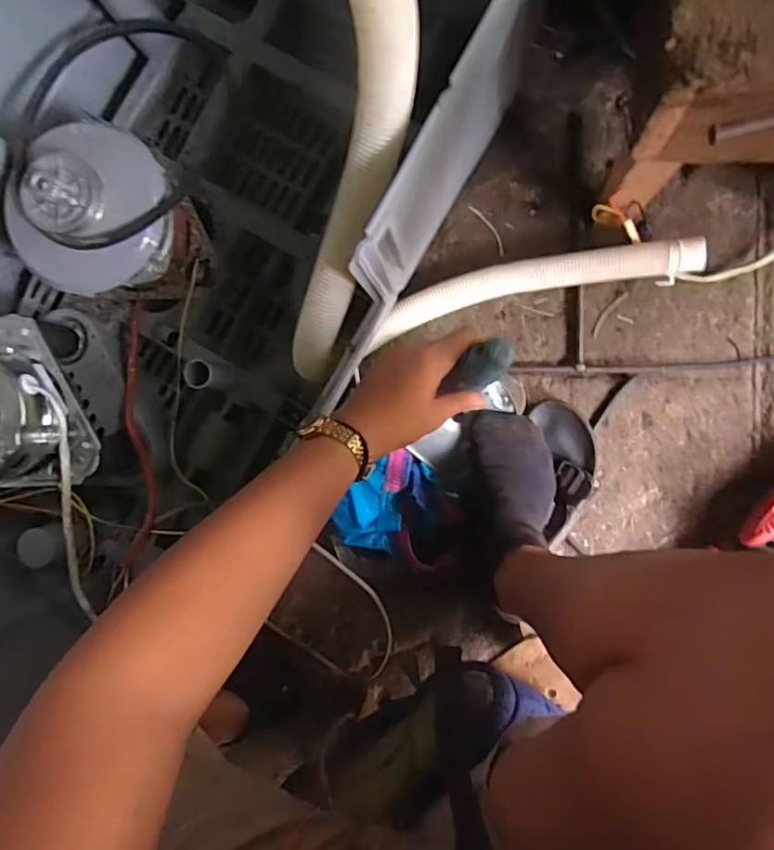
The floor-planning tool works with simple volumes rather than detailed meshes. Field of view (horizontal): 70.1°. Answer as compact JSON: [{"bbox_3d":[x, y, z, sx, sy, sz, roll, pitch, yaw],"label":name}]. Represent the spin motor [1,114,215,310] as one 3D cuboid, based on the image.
[{"bbox_3d":[-0.267,-0.200,0.536,0.154,0.143,0.150,12,94,7],"label":"spin motor"}]

